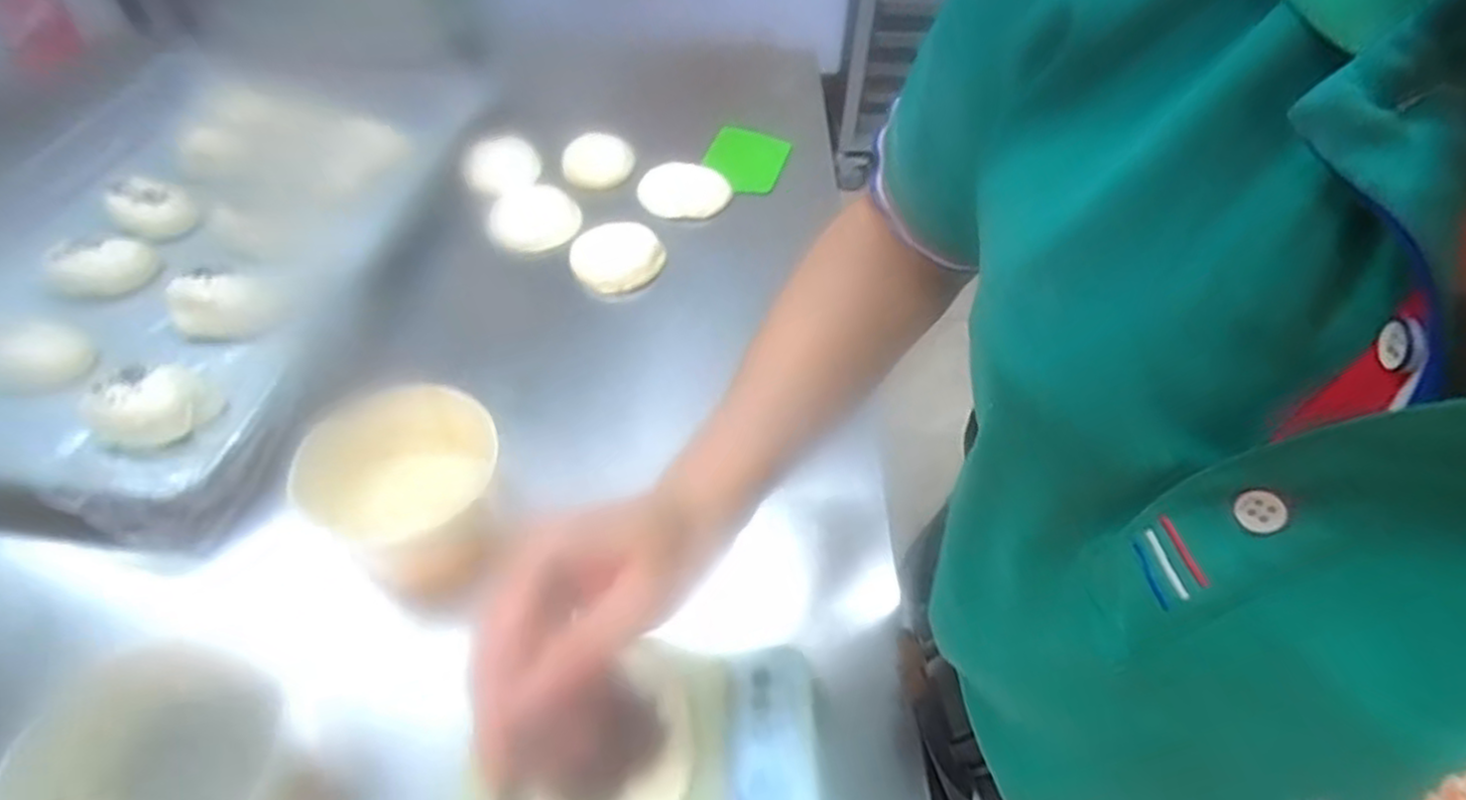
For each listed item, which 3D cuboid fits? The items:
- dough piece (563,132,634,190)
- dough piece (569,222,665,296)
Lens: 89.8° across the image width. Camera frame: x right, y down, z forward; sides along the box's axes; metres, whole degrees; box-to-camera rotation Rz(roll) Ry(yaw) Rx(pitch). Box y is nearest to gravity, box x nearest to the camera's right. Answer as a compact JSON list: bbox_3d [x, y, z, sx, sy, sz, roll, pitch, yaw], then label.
[{"bbox_3d":[-0.150,-0.269,0.825,0.076,0.030,0.069,-7,49,-7],"label":"dough piece"},{"bbox_3d":[-0.113,-0.138,0.722,0.088,0.031,0.079,-15,51,-14],"label":"dough piece"}]

